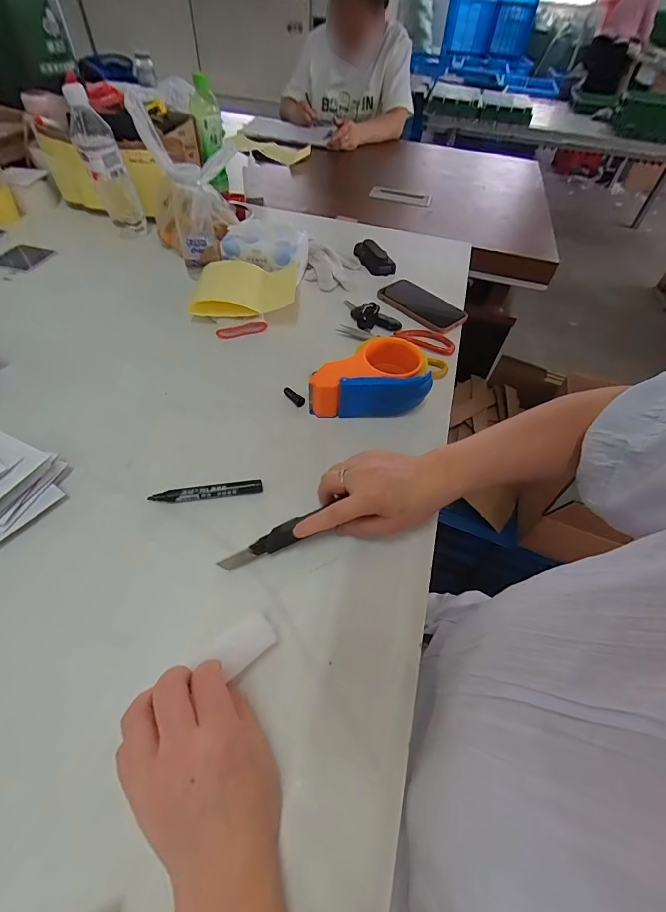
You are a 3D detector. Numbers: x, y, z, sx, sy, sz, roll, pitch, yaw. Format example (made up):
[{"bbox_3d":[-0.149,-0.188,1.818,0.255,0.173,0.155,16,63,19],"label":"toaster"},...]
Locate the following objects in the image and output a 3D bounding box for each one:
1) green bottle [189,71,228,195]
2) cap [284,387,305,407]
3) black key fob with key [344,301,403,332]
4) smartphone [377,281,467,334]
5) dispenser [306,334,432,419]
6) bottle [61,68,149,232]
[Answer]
[{"bbox_3d":[-0.274,-0.714,0.877,0.068,0.198,0.054,-31,60,-25],"label":"green bottle"},{"bbox_3d":[-0.053,-0.078,0.526,0.036,0.011,0.011,35,57,22],"label":"cap"},{"bbox_3d":[0.058,-0.234,0.646,0.109,0.019,0.052,27,54,16],"label":"black key fob with key"},{"bbox_3d":[0.153,-0.264,0.684,0.076,0.013,0.154,-36,62,-28],"label":"smartphone"},{"bbox_3d":[0.044,-0.108,0.519,0.161,0.057,0.091,-1,52,-5],"label":"dispenser"},{"bbox_3d":[-0.408,-0.520,0.711,0.076,0.217,0.084,-21,56,-20],"label":"bottle"}]

